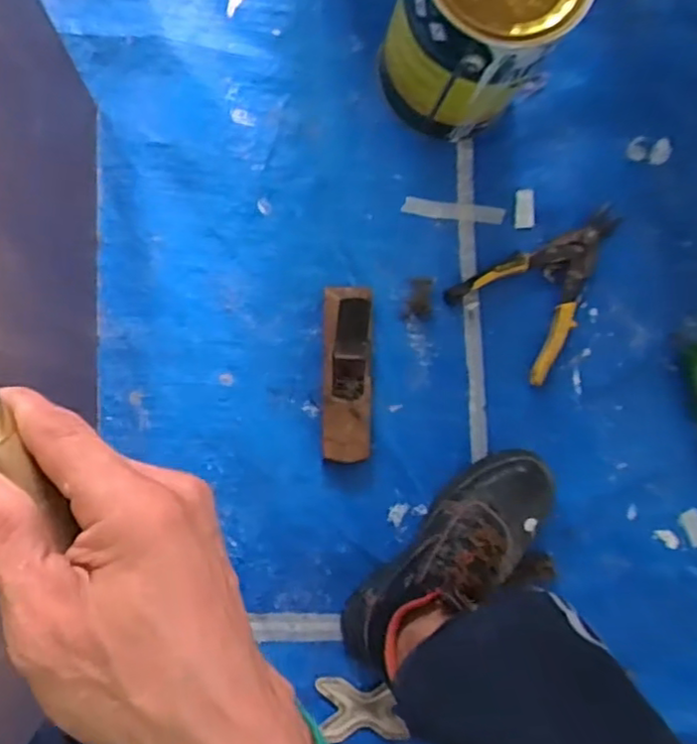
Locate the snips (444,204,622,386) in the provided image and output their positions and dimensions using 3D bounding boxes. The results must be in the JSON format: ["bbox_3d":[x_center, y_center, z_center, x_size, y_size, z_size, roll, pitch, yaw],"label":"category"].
[{"bbox_3d":[0.232,-0.110,0.772,0.140,0.033,0.212,44,82,-3],"label":"snips"}]

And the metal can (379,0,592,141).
[{"bbox_3d":[0.125,-0.351,0.681,0.155,0.210,0.147,1,86,-8],"label":"metal can"}]

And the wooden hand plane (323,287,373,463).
[{"bbox_3d":[0.002,0.000,0.716,0.052,0.066,0.189,1,86,-8],"label":"wooden hand plane"}]

